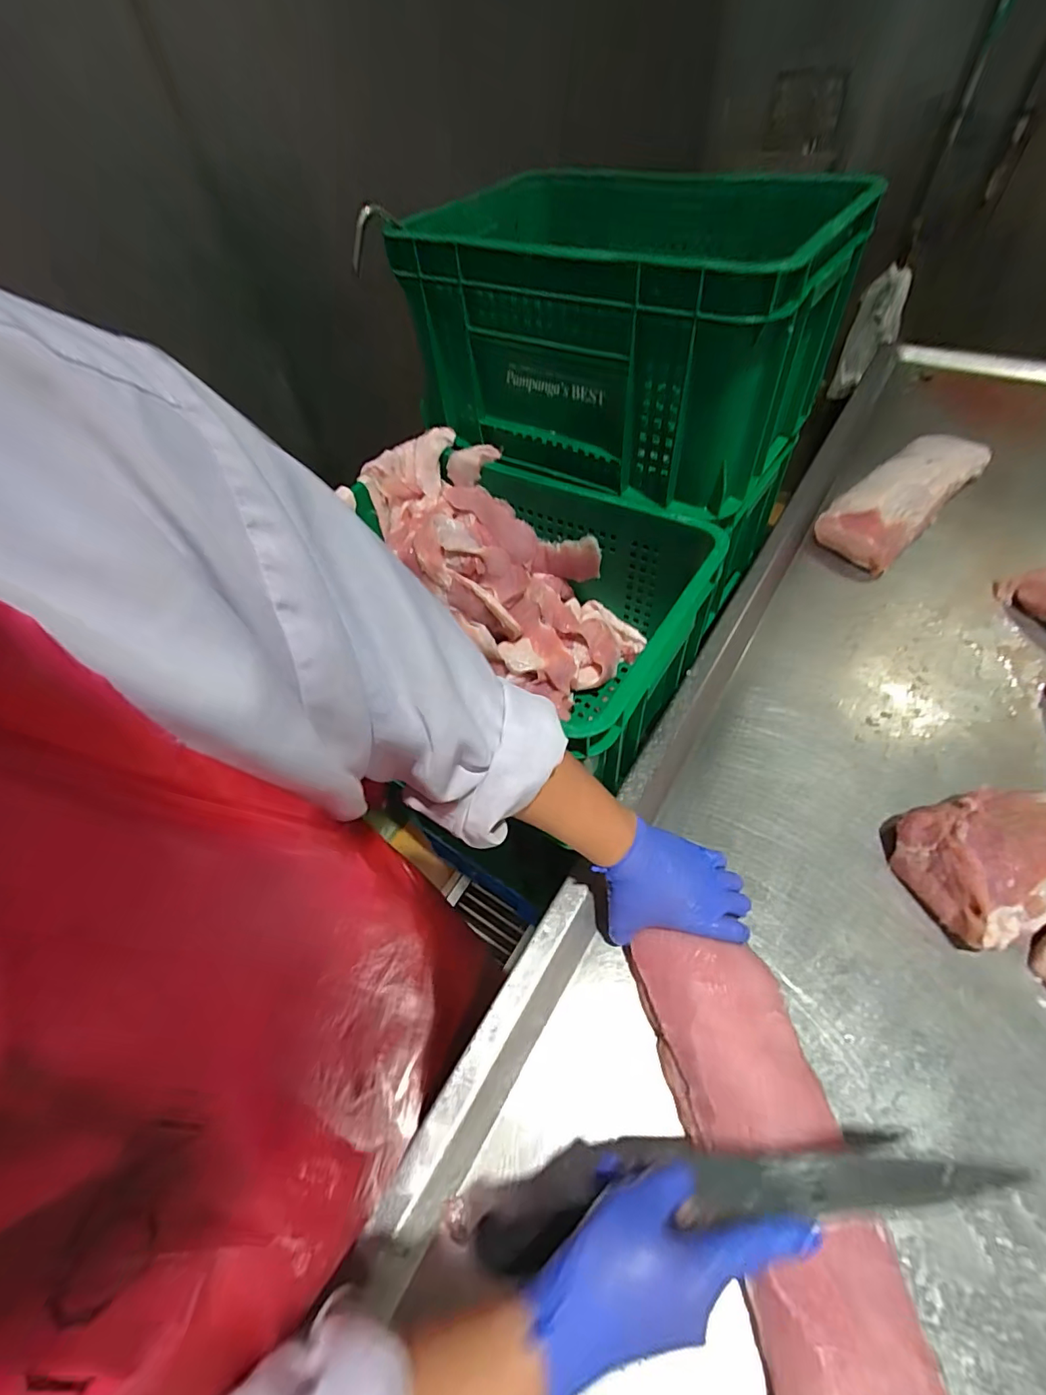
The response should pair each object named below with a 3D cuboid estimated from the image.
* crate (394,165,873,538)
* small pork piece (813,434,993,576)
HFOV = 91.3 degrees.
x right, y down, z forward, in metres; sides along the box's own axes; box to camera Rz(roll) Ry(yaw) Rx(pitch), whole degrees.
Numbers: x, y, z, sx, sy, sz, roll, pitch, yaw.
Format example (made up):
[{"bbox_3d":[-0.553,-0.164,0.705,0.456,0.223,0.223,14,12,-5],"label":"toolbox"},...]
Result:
[{"bbox_3d":[0.132,-0.499,0.698,0.490,0.246,0.384,28,61,23],"label":"crate"},{"bbox_3d":[0.667,-0.354,0.900,0.414,0.065,0.131,-37,58,-22],"label":"small pork piece"}]

